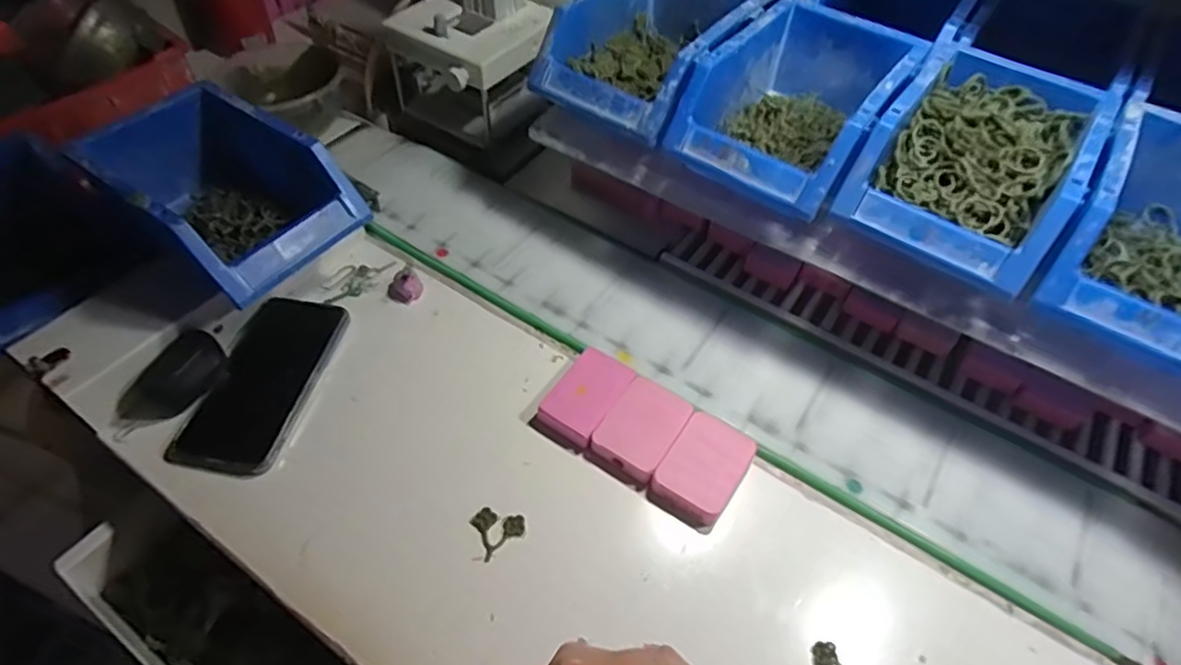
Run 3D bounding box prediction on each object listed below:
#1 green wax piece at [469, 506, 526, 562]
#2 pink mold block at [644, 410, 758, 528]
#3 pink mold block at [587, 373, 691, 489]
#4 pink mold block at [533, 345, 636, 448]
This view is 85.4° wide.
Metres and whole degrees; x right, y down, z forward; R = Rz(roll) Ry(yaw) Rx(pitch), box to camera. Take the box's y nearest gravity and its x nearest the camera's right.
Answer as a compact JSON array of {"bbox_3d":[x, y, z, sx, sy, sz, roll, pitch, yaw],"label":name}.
[{"bbox_3d":[-0.062,0.128,0.424,0.033,0.004,0.029,-31,59,-25],"label":"green wax piece"},{"bbox_3d":[0.078,0.095,0.444,0.051,0.017,0.072,30,55,19],"label":"pink mold block"},{"bbox_3d":[0.036,0.070,0.459,0.049,0.015,0.071,30,55,19],"label":"pink mold block"},{"bbox_3d":[-0.003,0.049,0.479,0.046,0.019,0.071,31,56,20],"label":"pink mold block"}]

